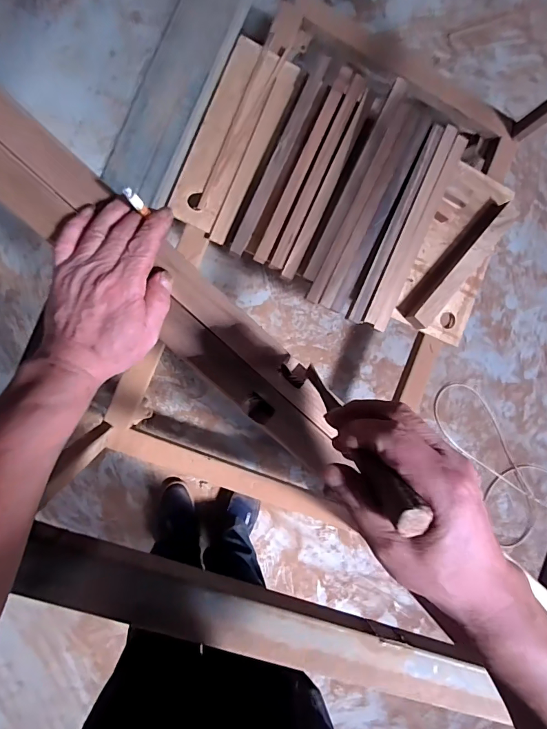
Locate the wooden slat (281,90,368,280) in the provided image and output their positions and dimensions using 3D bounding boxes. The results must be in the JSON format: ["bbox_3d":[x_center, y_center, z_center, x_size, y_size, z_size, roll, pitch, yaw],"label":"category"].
[{"bbox_3d":[0.126,-0.415,0.915,0.030,0.014,0.470,25,89,-9],"label":"wooden slat"}]

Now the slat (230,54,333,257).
[{"bbox_3d":[0.016,-0.481,0.909,0.041,0.027,0.495,24,89,-9],"label":"slat"}]

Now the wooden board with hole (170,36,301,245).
[{"bbox_3d":[-0.090,-0.519,0.906,0.146,0.020,0.441,24,89,-9],"label":"wooden board with hole"}]

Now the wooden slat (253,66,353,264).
[{"bbox_3d":[0.069,-0.461,0.909,0.032,0.015,0.485,24,89,-9],"label":"wooden slat"}]

